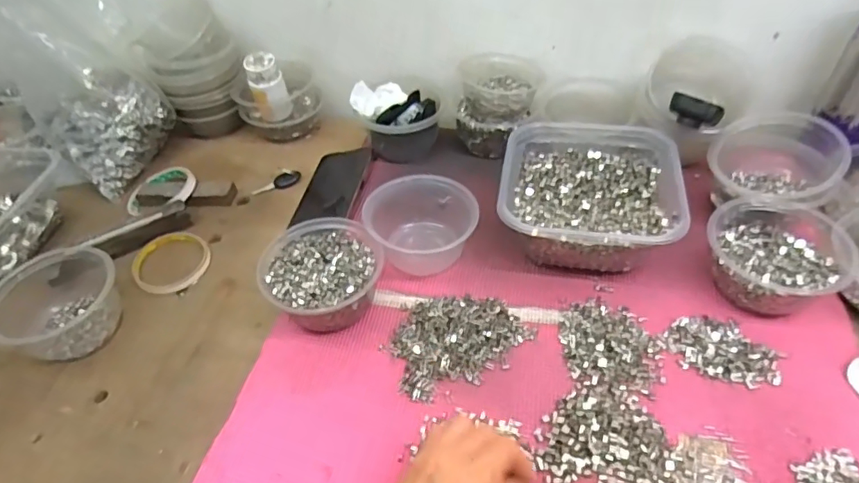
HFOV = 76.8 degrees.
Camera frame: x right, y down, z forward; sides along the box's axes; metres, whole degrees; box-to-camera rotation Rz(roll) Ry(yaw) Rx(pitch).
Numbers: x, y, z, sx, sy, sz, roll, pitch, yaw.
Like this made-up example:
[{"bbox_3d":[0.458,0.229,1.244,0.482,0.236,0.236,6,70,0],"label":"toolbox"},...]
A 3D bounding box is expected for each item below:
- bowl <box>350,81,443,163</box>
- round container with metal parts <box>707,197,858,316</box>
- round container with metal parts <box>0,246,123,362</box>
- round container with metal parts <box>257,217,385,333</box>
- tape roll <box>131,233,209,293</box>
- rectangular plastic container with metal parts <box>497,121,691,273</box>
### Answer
[{"bbox_3d":[-0.040,-0.171,0.710,0.105,0.082,0.108,-3,48,4],"label":"bowl"},{"bbox_3d":[0.320,0.012,0.509,0.112,0.055,0.118,-3,48,4],"label":"round container with metal parts"},{"bbox_3d":[-0.374,0.058,0.542,0.121,0.059,0.115,26,55,26],"label":"round container with metal parts"},{"bbox_3d":[-0.102,0.034,0.530,0.111,0.058,0.112,-3,48,4],"label":"round container with metal parts"},{"bbox_3d":[-0.290,0.023,0.611,0.081,0.010,0.087,-3,48,4],"label":"tape roll"},{"bbox_3d":[0.167,-0.052,0.573,0.169,0.075,0.177,6,49,11],"label":"rectangular plastic container with metal parts"}]

